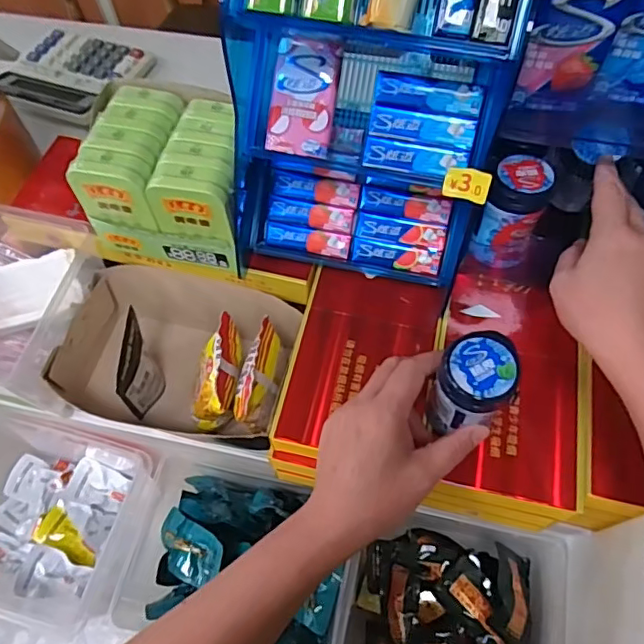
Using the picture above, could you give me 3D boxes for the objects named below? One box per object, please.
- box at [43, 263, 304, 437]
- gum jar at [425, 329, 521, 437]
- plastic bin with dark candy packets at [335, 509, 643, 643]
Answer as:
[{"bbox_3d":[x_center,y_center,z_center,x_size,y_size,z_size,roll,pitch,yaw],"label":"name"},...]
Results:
[{"bbox_3d":[-0.124,0.026,0.499,0.185,0.097,0.120,10,62,8],"label":"box"},{"bbox_3d":[0.100,0.047,0.375,0.045,0.078,0.054,24,65,15],"label":"gum jar"},{"bbox_3d":[0.121,0.228,0.446,0.177,0.211,0.154,13,63,9],"label":"plastic bin with dark candy packets"}]

